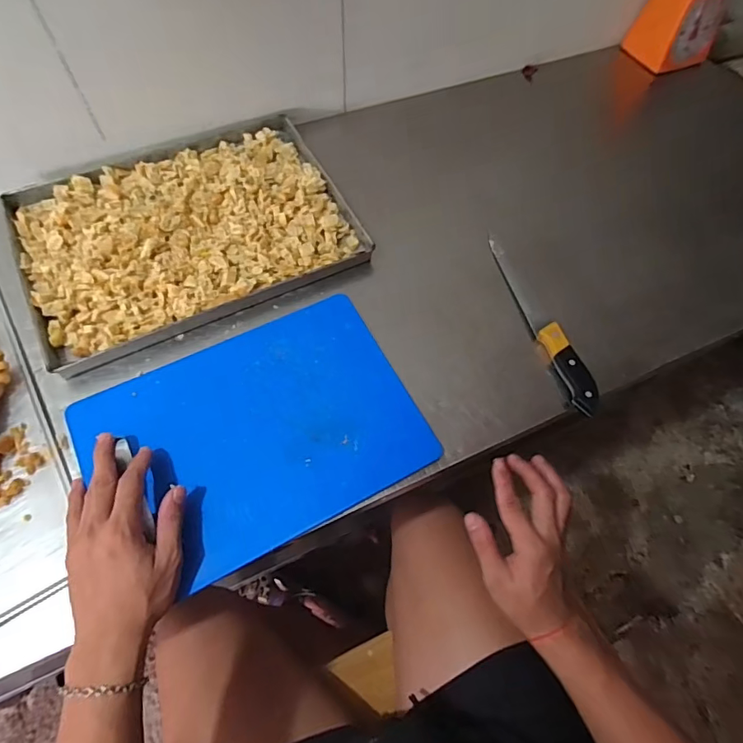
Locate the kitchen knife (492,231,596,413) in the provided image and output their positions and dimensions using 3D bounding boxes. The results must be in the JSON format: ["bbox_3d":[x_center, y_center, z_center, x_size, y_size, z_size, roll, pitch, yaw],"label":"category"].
[{"bbox_3d":[0.211,-0.071,0.598,0.026,0.025,0.280,-14,60,-11],"label":"kitchen knife"}]

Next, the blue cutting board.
[{"bbox_3d":[-0.122,0.062,0.509,0.328,0.013,0.237,-25,67,-13],"label":"blue cutting board"}]

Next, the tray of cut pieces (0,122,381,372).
[{"bbox_3d":[-0.242,-0.193,0.629,0.406,0.037,0.290,-23,62,-16],"label":"tray of cut pieces"}]

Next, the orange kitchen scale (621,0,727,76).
[{"bbox_3d":[0.542,-0.620,0.821,0.106,0.177,0.101,-18,63,-11],"label":"orange kitchen scale"}]

